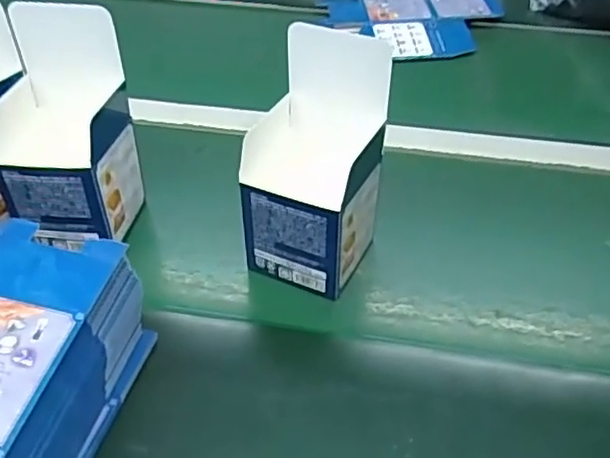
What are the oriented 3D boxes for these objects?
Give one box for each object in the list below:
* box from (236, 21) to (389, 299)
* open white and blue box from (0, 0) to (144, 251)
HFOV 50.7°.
[{"bbox_3d":[0.008,-0.046,0.490,0.090,0.170,0.101,18,50,21],"label":"box"},{"bbox_3d":[-0.192,-0.076,0.505,0.085,0.161,0.103,3,46,7],"label":"open white and blue box"}]

